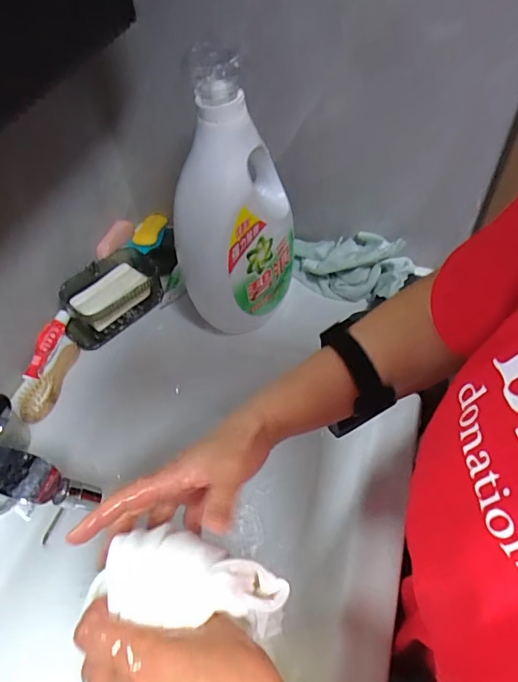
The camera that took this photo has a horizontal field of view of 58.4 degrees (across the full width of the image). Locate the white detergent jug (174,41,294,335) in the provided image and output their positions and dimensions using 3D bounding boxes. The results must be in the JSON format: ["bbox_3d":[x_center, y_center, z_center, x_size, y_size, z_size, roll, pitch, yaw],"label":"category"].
[{"bbox_3d":[-0.030,-0.160,0.573,0.114,0.318,0.132,23,57,21],"label":"white detergent jug"}]

